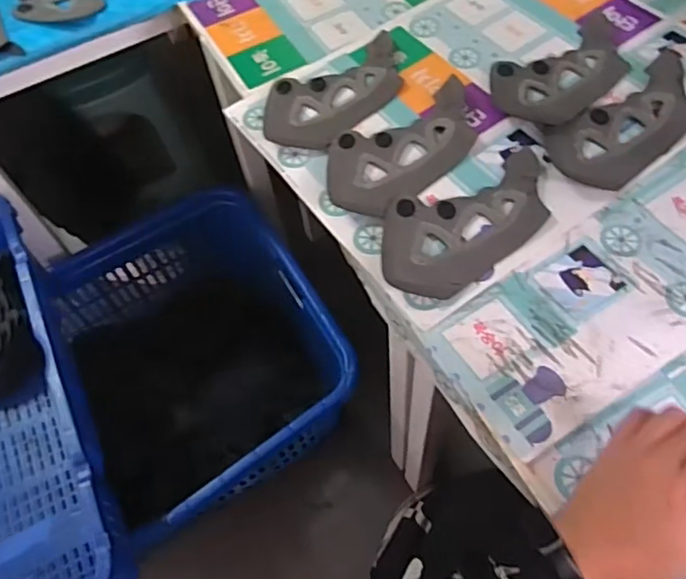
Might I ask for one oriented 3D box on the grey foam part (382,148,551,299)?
[{"bbox_3d":[0.129,-0.076,0.624,0.218,0.013,0.117,-36,64,-17],"label":"grey foam part"}]

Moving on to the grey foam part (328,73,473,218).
[{"bbox_3d":[0.070,-0.163,0.678,0.219,0.021,0.111,-35,64,-16],"label":"grey foam part"}]

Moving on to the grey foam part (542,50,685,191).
[{"bbox_3d":[0.329,-0.194,0.677,0.229,0.019,0.104,-35,64,-16],"label":"grey foam part"}]

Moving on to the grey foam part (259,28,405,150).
[{"bbox_3d":[-0.006,-0.244,0.736,0.218,0.021,0.126,-35,64,-16],"label":"grey foam part"}]

